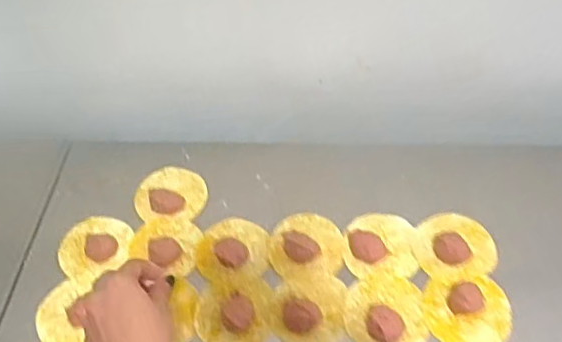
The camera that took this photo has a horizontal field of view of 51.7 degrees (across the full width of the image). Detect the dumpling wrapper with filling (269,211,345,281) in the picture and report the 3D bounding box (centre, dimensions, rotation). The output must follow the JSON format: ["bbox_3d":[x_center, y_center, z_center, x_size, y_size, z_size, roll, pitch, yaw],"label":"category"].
[{"bbox_3d":[0.028,0.078,0.630,0.080,0.016,0.082,-3,51,4],"label":"dumpling wrapper with filling"}]

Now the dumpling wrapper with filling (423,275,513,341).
[{"bbox_3d":[0.185,0.136,0.569,0.081,0.023,0.074,-3,51,4],"label":"dumpling wrapper with filling"}]

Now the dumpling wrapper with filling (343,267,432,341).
[{"bbox_3d":[0.103,0.135,0.576,0.078,0.031,0.088,-6,51,1],"label":"dumpling wrapper with filling"}]

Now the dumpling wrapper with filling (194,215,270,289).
[{"bbox_3d":[-0.055,0.080,0.634,0.080,0.028,0.079,-3,51,4],"label":"dumpling wrapper with filling"}]

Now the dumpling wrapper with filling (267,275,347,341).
[{"bbox_3d":[0.027,0.138,0.581,0.078,0.017,0.071,-3,51,4],"label":"dumpling wrapper with filling"}]

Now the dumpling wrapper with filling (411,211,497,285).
[{"bbox_3d":[0.185,0.077,0.621,0.083,0.014,0.084,-3,51,4],"label":"dumpling wrapper with filling"}]

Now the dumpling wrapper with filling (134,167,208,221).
[{"bbox_3d":[-0.131,0.024,0.689,0.082,0.015,0.072,-2,51,4],"label":"dumpling wrapper with filling"}]

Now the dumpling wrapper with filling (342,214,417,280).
[{"bbox_3d":[0.107,0.077,0.629,0.076,0.013,0.076,-3,51,3],"label":"dumpling wrapper with filling"}]

